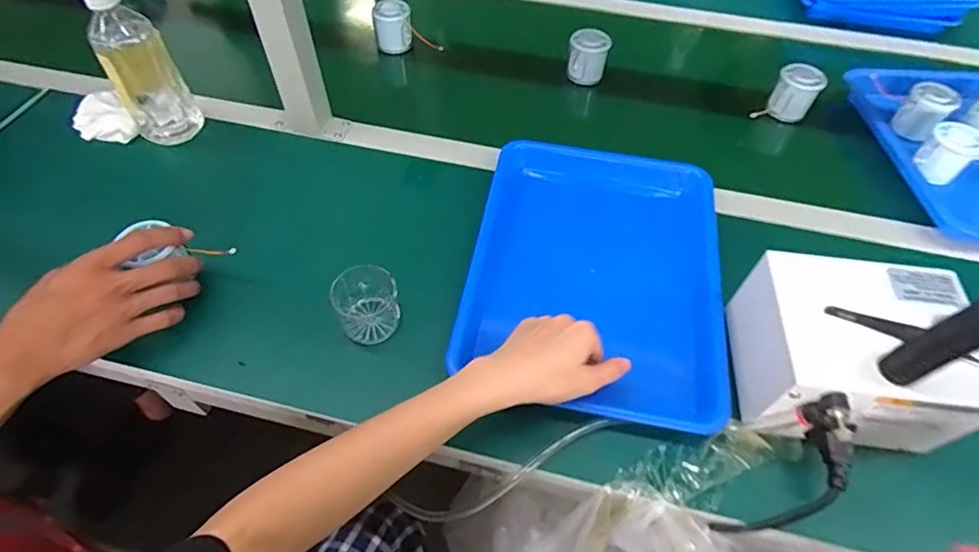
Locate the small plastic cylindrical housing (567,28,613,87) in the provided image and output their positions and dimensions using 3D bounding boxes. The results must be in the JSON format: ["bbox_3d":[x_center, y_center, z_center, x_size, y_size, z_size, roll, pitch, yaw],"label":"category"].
[{"bbox_3d":[0.143,-0.313,0.771,0.054,0.066,0.054,1,54,-1],"label":"small plastic cylindrical housing"}]

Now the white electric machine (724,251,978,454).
[{"bbox_3d":[0.306,0.066,0.464,0.161,0.108,0.135,5,54,2],"label":"white electric machine"}]

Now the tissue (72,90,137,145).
[{"bbox_3d":[-0.499,-0.202,0.687,0.061,0.033,0.076,-34,61,-24],"label":"tissue"}]

